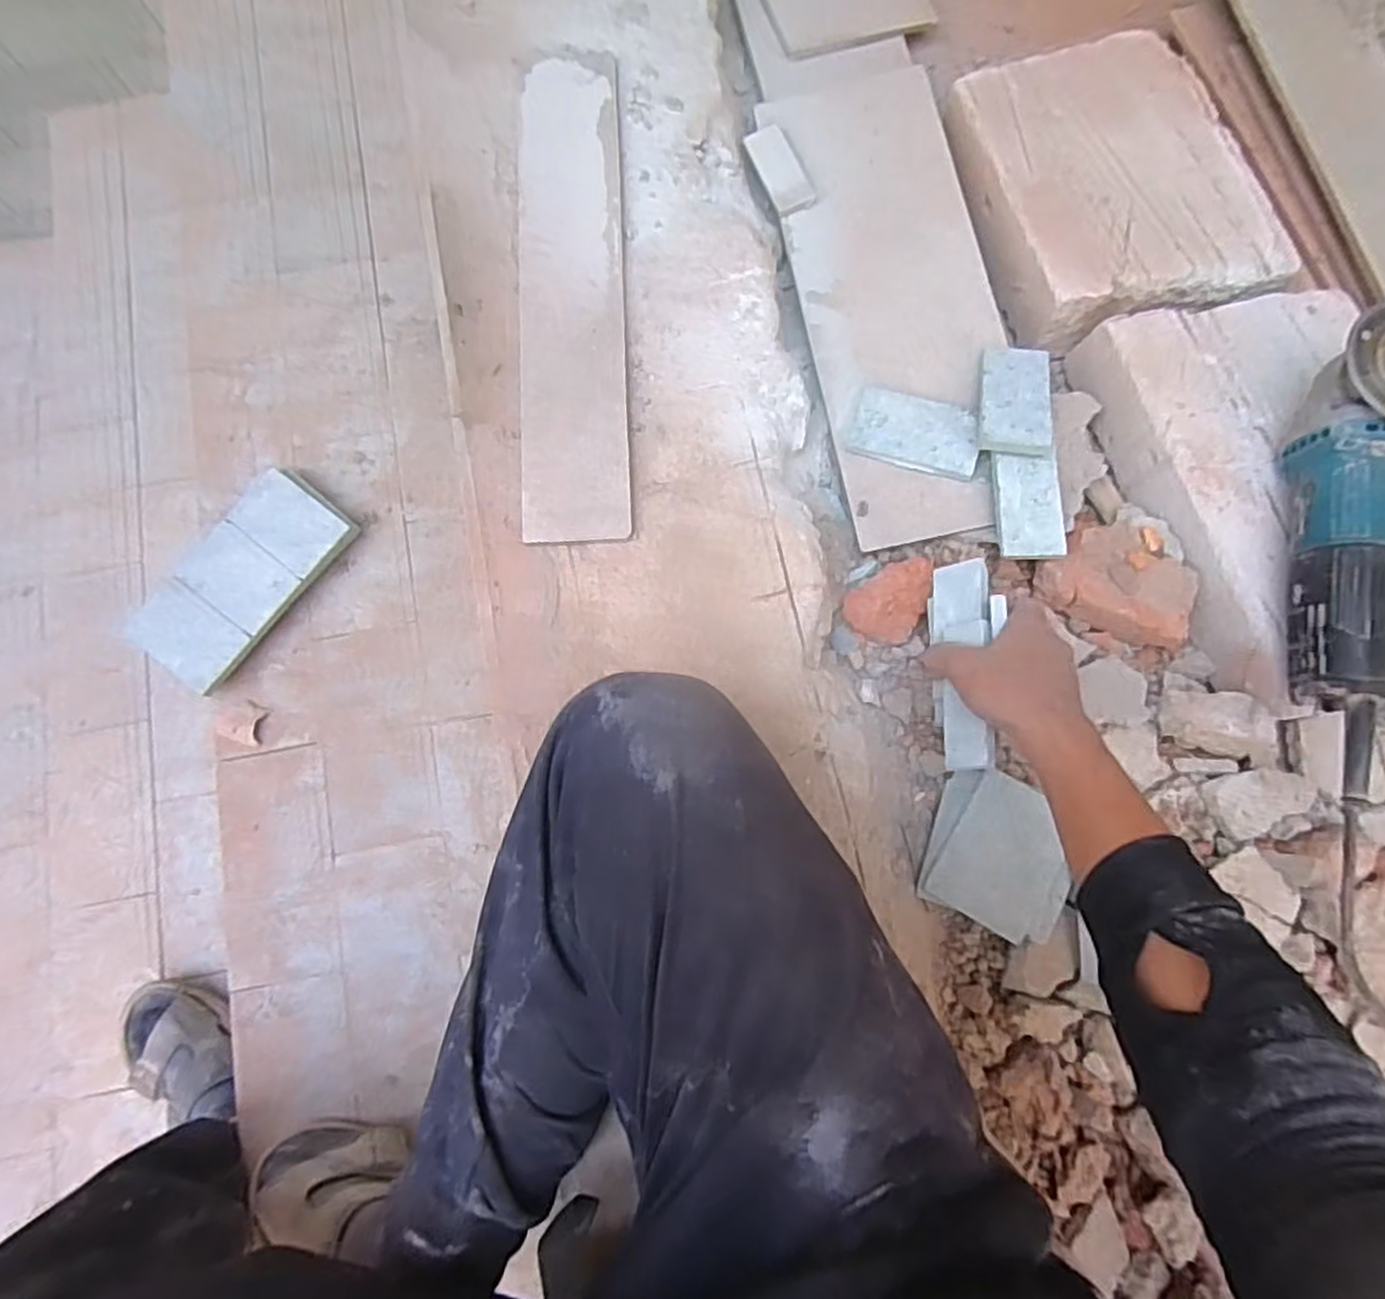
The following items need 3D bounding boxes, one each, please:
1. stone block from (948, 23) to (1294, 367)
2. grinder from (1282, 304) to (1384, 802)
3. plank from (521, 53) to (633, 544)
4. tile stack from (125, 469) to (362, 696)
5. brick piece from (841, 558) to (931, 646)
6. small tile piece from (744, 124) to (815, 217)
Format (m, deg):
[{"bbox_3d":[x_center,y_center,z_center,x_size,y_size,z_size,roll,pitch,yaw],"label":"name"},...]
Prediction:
[{"bbox_3d":[0.357,-0.394,0.631,0.206,0.060,0.253,-15,79,-2],"label":"stone block"},{"bbox_3d":[0.441,-0.071,0.486,0.073,0.064,0.309,17,80,4],"label":"grinder"},{"bbox_3d":[-0.094,-0.290,0.580,0.079,0.011,0.421,-3,79,1],"label":"plank"},{"bbox_3d":[-0.423,-0.066,0.693,0.107,0.034,0.211,37,82,8],"label":"tile stack"},{"bbox_3d":[0.155,-0.044,0.579,0.057,0.021,0.072,20,80,5],"label":"brick piece"},{"bbox_3d":[0.075,-0.416,0.634,0.034,0.010,0.080,-26,79,-4],"label":"small tile piece"}]

